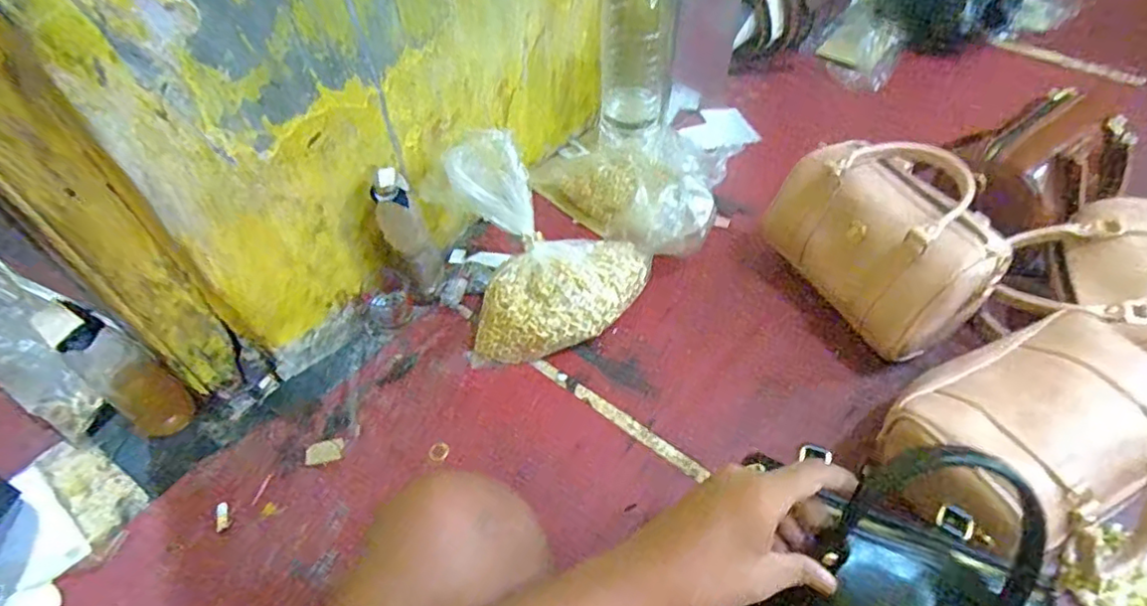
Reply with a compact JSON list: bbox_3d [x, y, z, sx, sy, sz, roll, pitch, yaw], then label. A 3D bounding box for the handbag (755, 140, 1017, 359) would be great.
[{"bbox_3d":[0.327,-0.073,0.646,0.142,0.129,0.223,-20,54,-13],"label":"handbag"}]

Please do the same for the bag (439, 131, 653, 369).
[{"bbox_3d":[-0.021,-0.060,0.684,0.227,0.175,0.195,-5,52,-2],"label":"bag"}]

